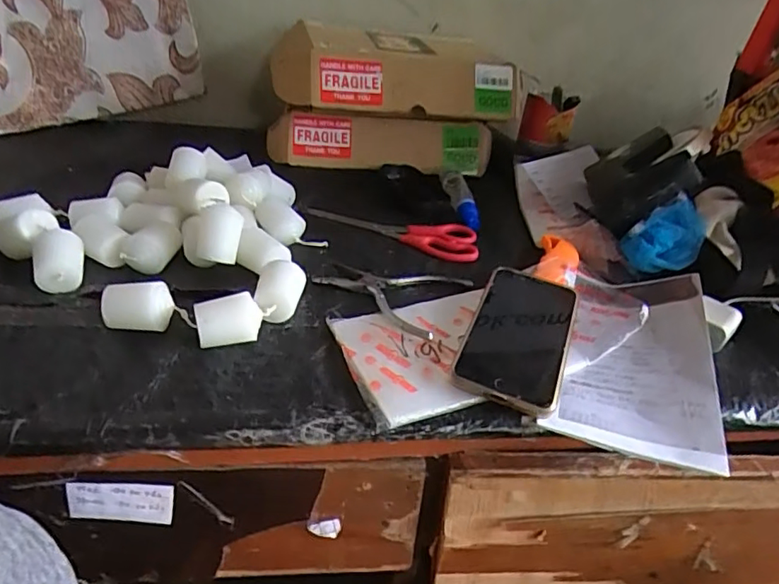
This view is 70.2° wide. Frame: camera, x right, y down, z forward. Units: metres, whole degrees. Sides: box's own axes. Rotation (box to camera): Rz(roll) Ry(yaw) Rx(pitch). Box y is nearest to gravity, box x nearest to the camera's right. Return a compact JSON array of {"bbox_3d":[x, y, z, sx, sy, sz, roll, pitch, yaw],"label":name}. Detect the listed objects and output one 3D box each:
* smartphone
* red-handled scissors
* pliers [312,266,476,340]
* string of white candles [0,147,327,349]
[{"bbox_3d":[0.107,0.033,0.454,0.077,0.013,0.160,16,39,14],"label":"smartphone"},{"bbox_3d":[0.009,-0.073,0.616,0.192,0.011,0.066,17,34,17],"label":"red-handled scissors"},{"bbox_3d":[0.000,-0.006,0.508,0.126,0.006,0.110,20,35,20],"label":"pliers"},{"bbox_3d":[-0.184,-0.065,0.528,0.267,0.068,0.253,5,32,-3],"label":"string of white candles"}]

